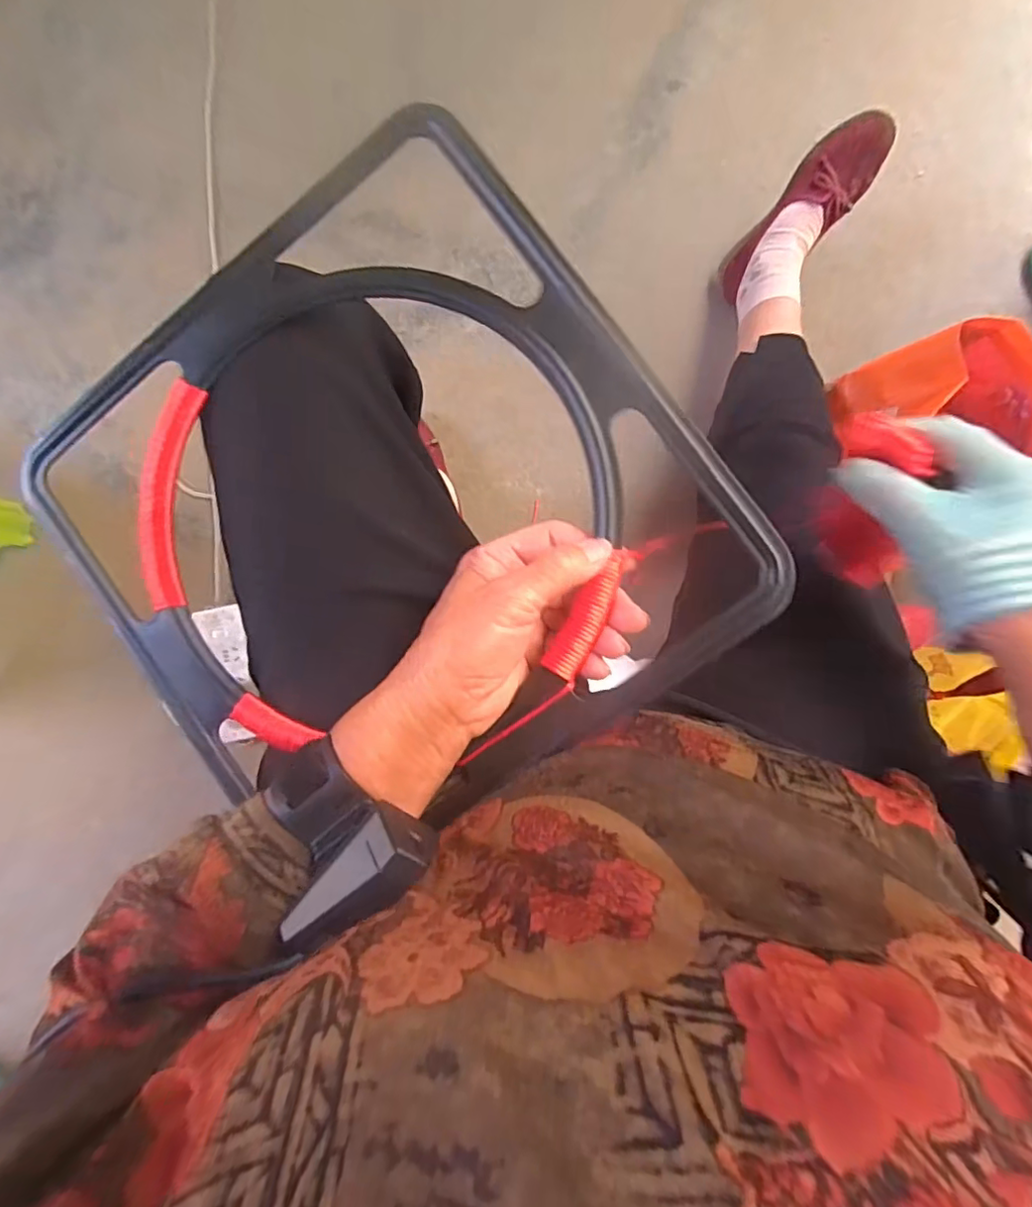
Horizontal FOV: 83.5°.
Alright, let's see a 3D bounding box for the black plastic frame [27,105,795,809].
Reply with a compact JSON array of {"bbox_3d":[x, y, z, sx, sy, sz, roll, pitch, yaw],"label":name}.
[{"bbox_3d":[-0.080,-0.046,0.323,0.331,0.024,0.325,-35,87,8],"label":"black plastic frame"}]

